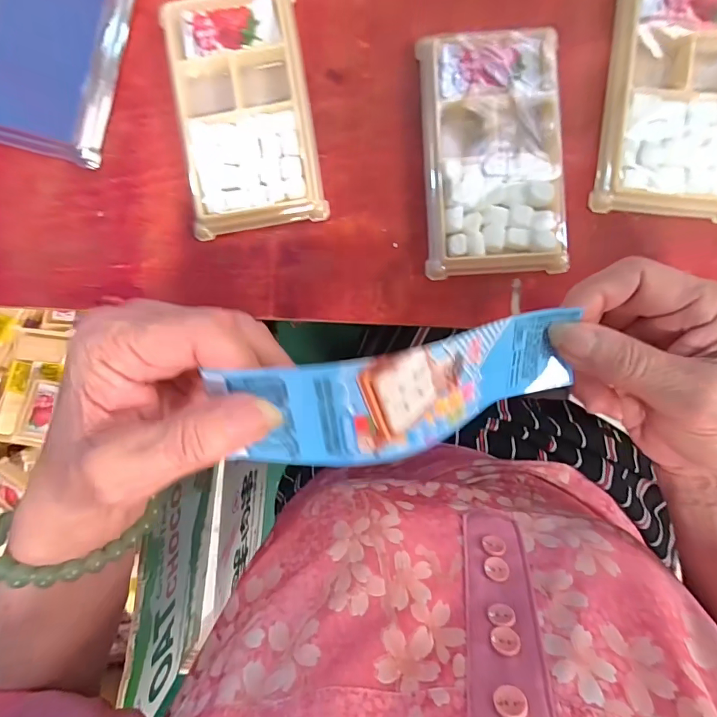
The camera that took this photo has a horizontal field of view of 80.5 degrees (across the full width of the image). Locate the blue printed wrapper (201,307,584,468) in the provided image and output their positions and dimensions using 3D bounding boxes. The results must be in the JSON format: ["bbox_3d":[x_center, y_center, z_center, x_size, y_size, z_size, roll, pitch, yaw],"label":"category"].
[{"bbox_3d":[0.024,0.012,0.160,0.141,0.028,0.040,-12,91,-17],"label":"blue printed wrapper"}]

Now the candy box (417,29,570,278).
[{"bbox_3d":[0.077,-0.118,0.246,0.077,0.014,0.135,-3,91,1],"label":"candy box"}]

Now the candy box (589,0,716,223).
[{"bbox_3d":[0.180,-0.157,0.240,0.073,0.015,0.145,4,92,1],"label":"candy box"}]

